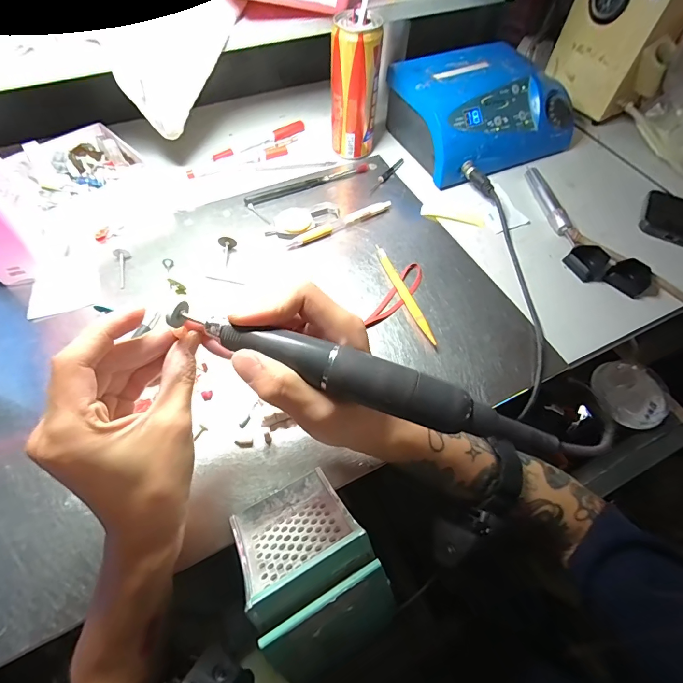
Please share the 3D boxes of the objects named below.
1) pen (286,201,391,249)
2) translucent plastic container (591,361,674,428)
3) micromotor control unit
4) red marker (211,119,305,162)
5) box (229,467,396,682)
[{"bbox_3d":[-0.001,-0.137,0.440,0.136,0.011,0.011,-28,63,-19],"label":"pen"},{"bbox_3d":[0.363,0.065,0.472,0.093,0.019,0.084,-10,59,-9],"label":"translucent plastic container"},{"bbox_3d":[0.190,-0.319,0.523,0.233,0.086,0.172,-25,62,-17],"label":"micromotor control unit"},{"bbox_3d":[-0.113,-0.281,0.527,0.139,0.013,0.021,-32,65,-20],"label":"red marker"},{"bbox_3d":[-0.021,0.137,0.233,0.074,0.070,0.104,-25,63,-17],"label":"box"}]

